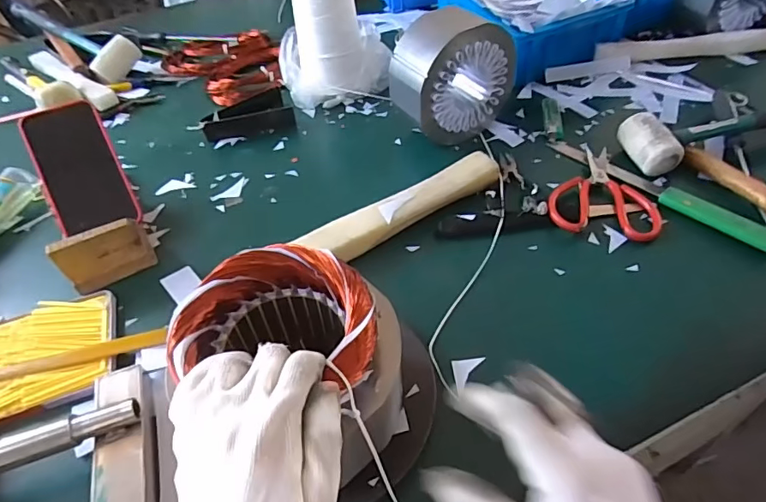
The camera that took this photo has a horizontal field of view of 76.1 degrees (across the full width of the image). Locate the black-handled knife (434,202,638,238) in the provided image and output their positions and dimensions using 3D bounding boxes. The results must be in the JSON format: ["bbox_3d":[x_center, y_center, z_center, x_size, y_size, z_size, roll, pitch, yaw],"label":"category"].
[{"bbox_3d":[0.170,-0.035,0.538,0.219,0.013,0.031,-6,47,0],"label":"black-handled knife"}]

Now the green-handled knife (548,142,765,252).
[{"bbox_3d":[0.302,-0.074,0.549,0.028,0.010,0.262,-35,54,-24],"label":"green-handled knife"}]

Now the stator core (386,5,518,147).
[{"bbox_3d":[0.084,-0.217,0.617,0.150,0.149,0.073,-26,51,-18],"label":"stator core"}]

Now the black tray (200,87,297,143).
[{"bbox_3d":[-0.195,-0.202,0.717,0.126,0.031,0.074,-10,47,-4],"label":"black tray"}]

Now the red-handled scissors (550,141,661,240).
[{"bbox_3d":[0.255,-0.071,0.552,0.113,0.009,0.152,16,51,19],"label":"red-handled scissors"}]

